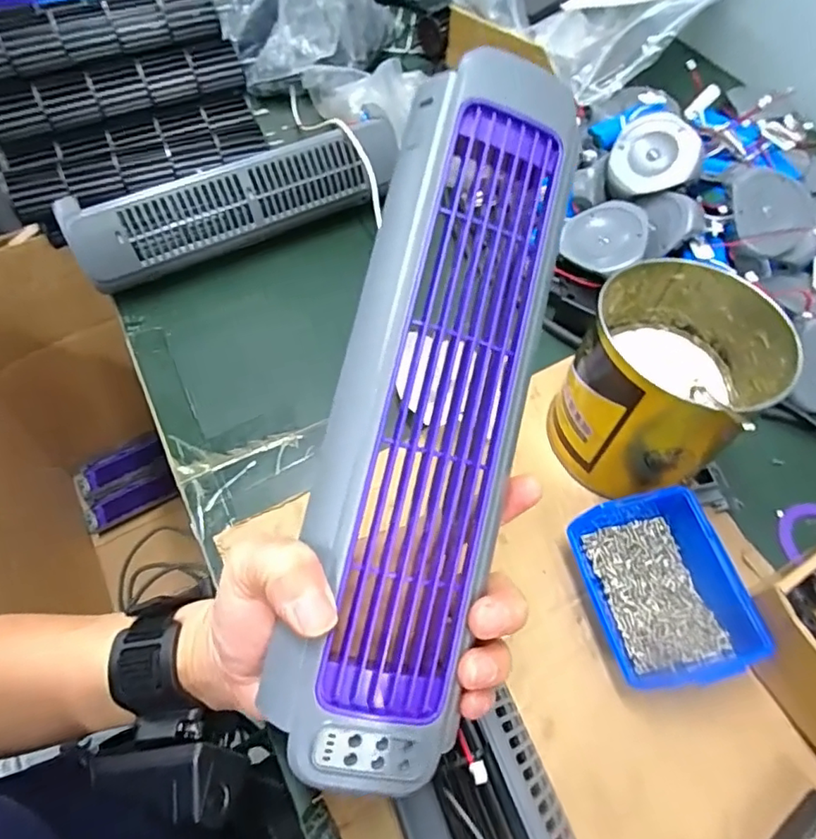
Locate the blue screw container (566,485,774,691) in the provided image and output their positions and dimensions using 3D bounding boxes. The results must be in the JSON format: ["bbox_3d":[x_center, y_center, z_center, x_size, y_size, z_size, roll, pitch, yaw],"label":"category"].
[{"bbox_3d":[0.162,0.108,0.362,0.082,0.044,0.110,-13,61,-6],"label":"blue screw container"}]

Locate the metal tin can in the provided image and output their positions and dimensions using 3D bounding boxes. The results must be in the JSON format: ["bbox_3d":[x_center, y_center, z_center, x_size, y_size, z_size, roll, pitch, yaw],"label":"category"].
[{"bbox_3d":[0.174,-0.025,0.396,0.133,0.110,0.119,-32,65,-16],"label":"metal tin can"}]

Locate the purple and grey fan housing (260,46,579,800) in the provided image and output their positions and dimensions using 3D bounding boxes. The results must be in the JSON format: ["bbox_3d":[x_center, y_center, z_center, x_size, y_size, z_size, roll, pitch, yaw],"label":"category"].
[{"bbox_3d":[0.009,-0.009,0.237,0.079,0.028,0.292,15,81,-10],"label":"purple and grey fan housing"}]

